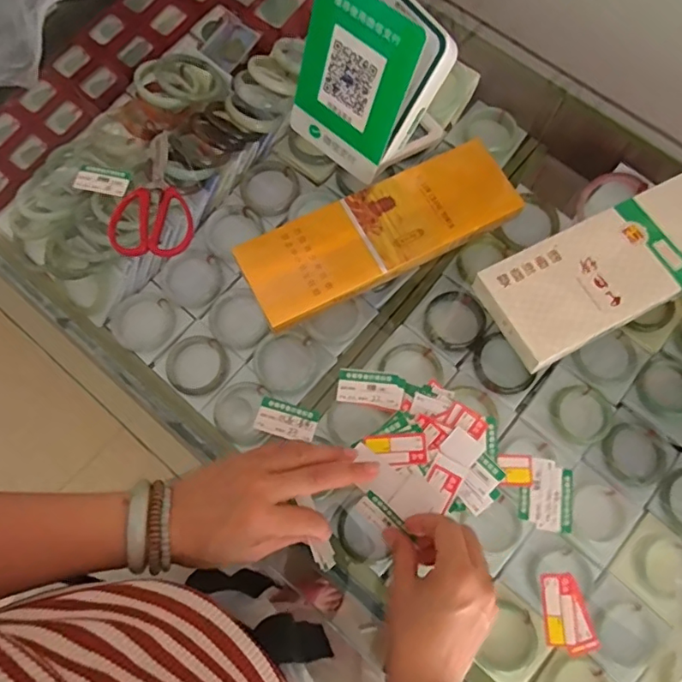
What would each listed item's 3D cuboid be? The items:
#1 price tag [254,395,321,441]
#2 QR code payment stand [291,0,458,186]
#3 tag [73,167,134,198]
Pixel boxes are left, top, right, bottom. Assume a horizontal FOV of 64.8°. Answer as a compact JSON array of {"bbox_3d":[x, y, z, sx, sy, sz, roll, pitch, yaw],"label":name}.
[{"bbox_3d":[-0.048,0.072,0.481,0.054,0.004,0.030,19,69,4],"label":"price tag"},{"bbox_3d":[0.025,-0.246,0.508,0.128,0.147,0.097,43,76,12],"label":"QR code payment stand"},{"bbox_3d":[-0.248,-0.166,0.559,0.054,0.007,0.026,8,88,-6],"label":"tag"}]

